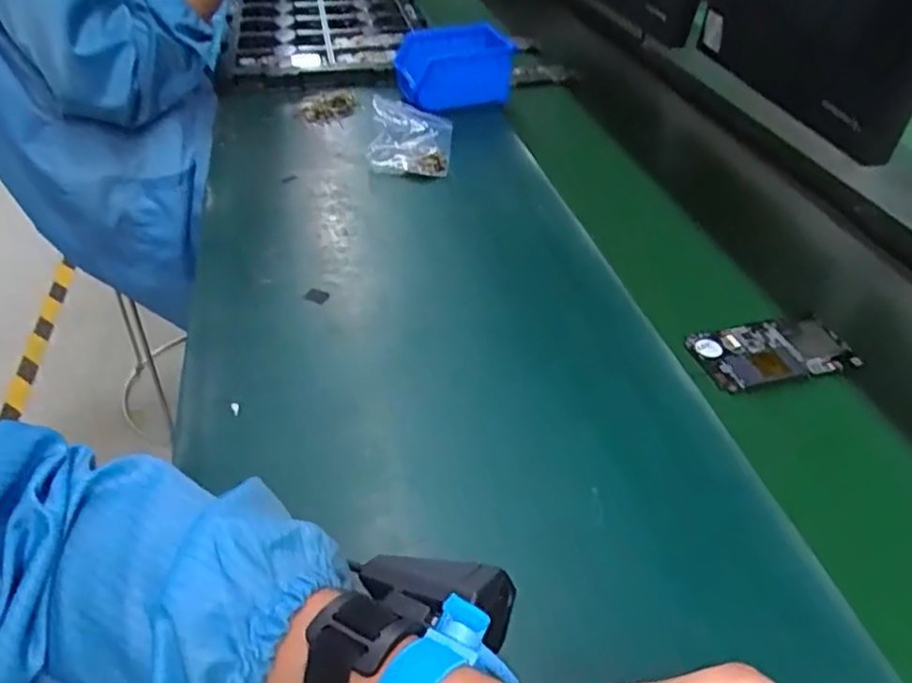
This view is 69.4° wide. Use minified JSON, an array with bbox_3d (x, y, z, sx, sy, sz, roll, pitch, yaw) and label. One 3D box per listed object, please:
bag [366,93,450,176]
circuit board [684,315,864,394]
[{"bbox_3d":[-0.053,-0.232,0.759,0.093,0.042,0.138,4,37,-3],"label":"bag"},{"bbox_3d":[0.247,0.008,0.516,0.117,0.009,0.060,-10,46,-11],"label":"circuit board"}]

